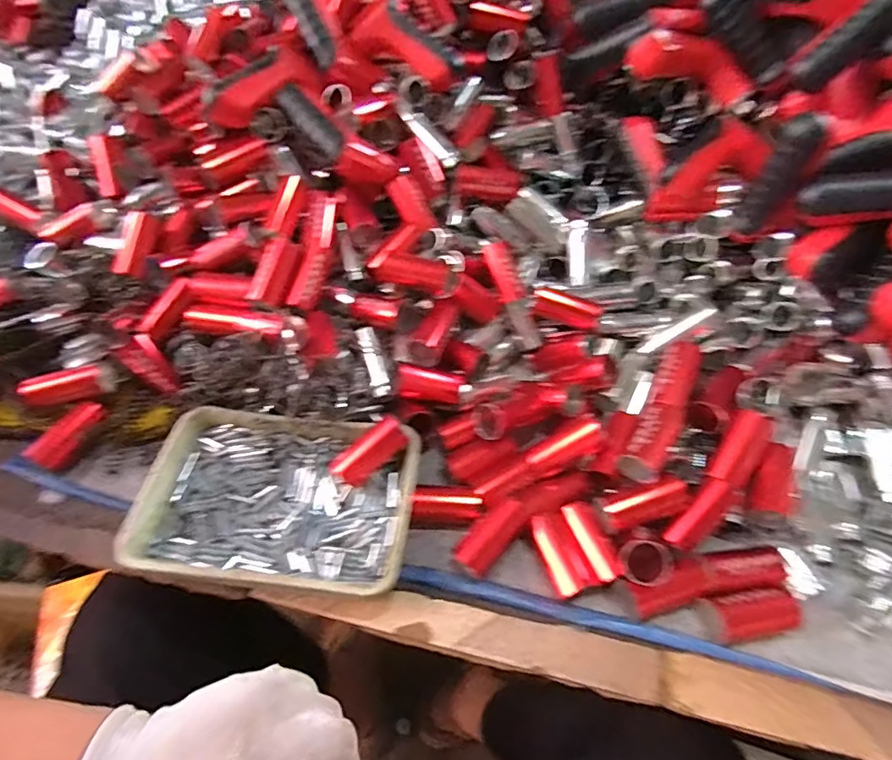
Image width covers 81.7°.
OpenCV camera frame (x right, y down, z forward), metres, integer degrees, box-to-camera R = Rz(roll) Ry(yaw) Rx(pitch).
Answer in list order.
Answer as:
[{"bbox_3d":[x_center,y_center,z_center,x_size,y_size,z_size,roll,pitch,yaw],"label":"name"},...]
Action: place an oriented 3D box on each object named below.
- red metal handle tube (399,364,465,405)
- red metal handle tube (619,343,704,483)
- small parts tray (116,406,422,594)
[{"bbox_3d":[-0.015,0.005,0.457,0.057,0.023,0.018,12,52,-14],"label":"red metal handle tube"},{"bbox_3d":[0.173,0.026,0.411,0.033,0.042,0.117,24,57,16],"label":"red metal handle tube"},{"bbox_3d":[-0.128,0.095,0.409,0.202,0.038,0.129,6,54,3],"label":"small parts tray"}]

